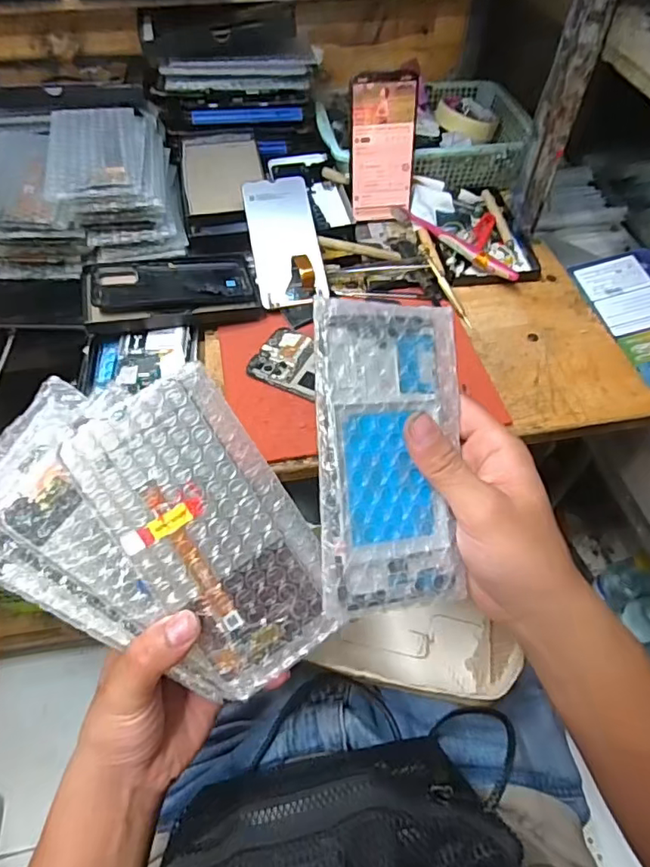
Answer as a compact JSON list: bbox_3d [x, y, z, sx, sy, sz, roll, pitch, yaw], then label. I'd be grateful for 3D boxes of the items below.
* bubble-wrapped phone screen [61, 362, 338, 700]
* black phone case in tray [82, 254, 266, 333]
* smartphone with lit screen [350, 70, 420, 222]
[{"bbox_3d":[-0.059,0.054,0.298,0.088,0.004,0.169,-31,98,-13],"label":"bubble-wrapped phone screen"},{"bbox_3d":[-0.162,-0.155,0.584,0.175,0.024,0.099,-12,54,-9],"label":"black phone case in tray"},{"bbox_3d":[0.070,-0.334,0.646,0.078,0.154,0.014,-8,39,-4],"label":"smartphone with lit screen"}]

